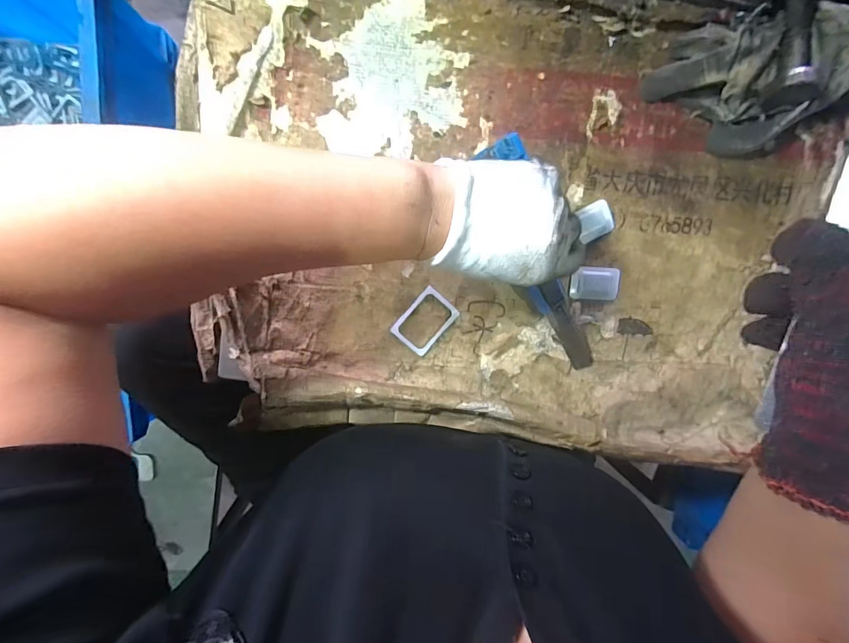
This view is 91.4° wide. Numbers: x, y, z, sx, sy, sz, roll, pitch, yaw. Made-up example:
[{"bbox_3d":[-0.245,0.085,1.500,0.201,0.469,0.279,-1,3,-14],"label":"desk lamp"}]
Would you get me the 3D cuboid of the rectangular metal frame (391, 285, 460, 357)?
[{"bbox_3d":[0.001,0.001,0.331,0.035,0.004,0.048,41,93,-8],"label":"rectangular metal frame"}]

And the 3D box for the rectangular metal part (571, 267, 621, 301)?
[{"bbox_3d":[0.139,-0.031,0.337,0.040,0.005,0.027,1,98,-4],"label":"rectangular metal part"}]

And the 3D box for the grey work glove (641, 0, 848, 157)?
[{"bbox_3d":[0.249,-0.178,0.301,0.155,0.035,0.093,-19,99,-1],"label":"grey work glove"}]

